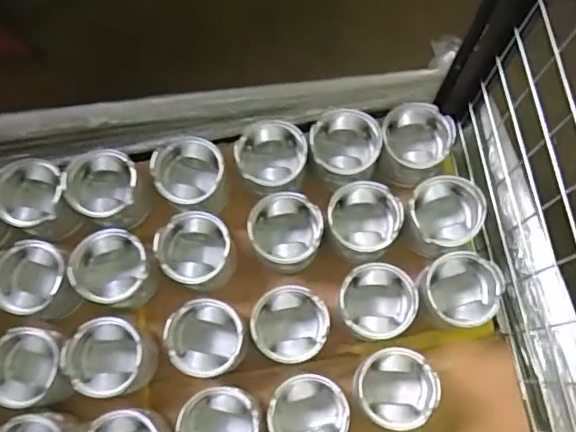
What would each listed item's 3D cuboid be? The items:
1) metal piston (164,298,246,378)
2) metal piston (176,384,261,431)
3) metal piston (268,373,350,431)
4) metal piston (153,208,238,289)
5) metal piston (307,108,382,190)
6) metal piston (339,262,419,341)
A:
[{"bbox_3d":[-0.099,0.153,0.711,0.089,0.082,0.086,0,75,1],"label":"metal piston"},{"bbox_3d":[-0.079,0.248,0.677,0.088,0.071,0.090,0,75,1],"label":"metal piston"},{"bbox_3d":[0.024,0.236,0.685,0.088,0.077,0.088,0,75,1],"label":"metal piston"},{"bbox_3d":[-0.117,0.047,0.746,0.089,0.093,0.086,0,75,1],"label":"metal piston"},{"bbox_3d":[0.075,-0.086,0.770,0.089,0.071,0.092,0,75,1],"label":"metal piston"},{"bbox_3d":[0.108,0.107,0.705,0.088,0.069,0.087,0,75,1],"label":"metal piston"}]

